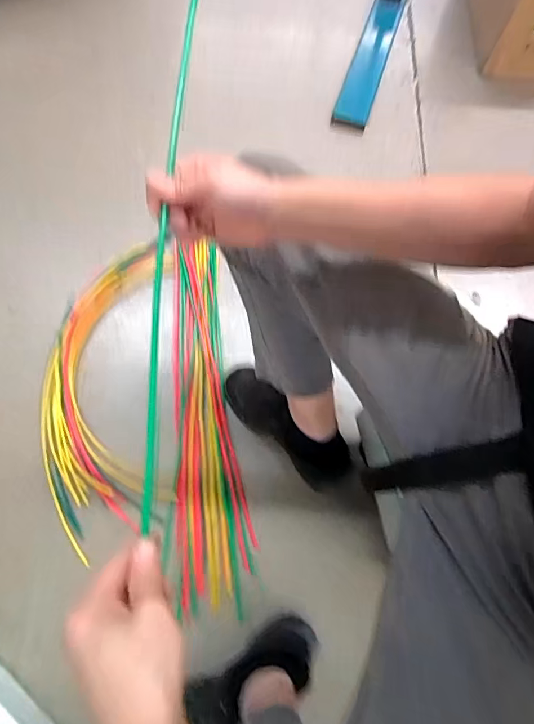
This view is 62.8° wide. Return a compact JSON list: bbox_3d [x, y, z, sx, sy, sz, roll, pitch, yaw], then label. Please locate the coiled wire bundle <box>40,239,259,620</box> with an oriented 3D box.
[{"bbox_3d":[-0.235,0.089,0.821,0.343,0.071,0.666,-8,69,-6],"label":"coiled wire bundle"}]

